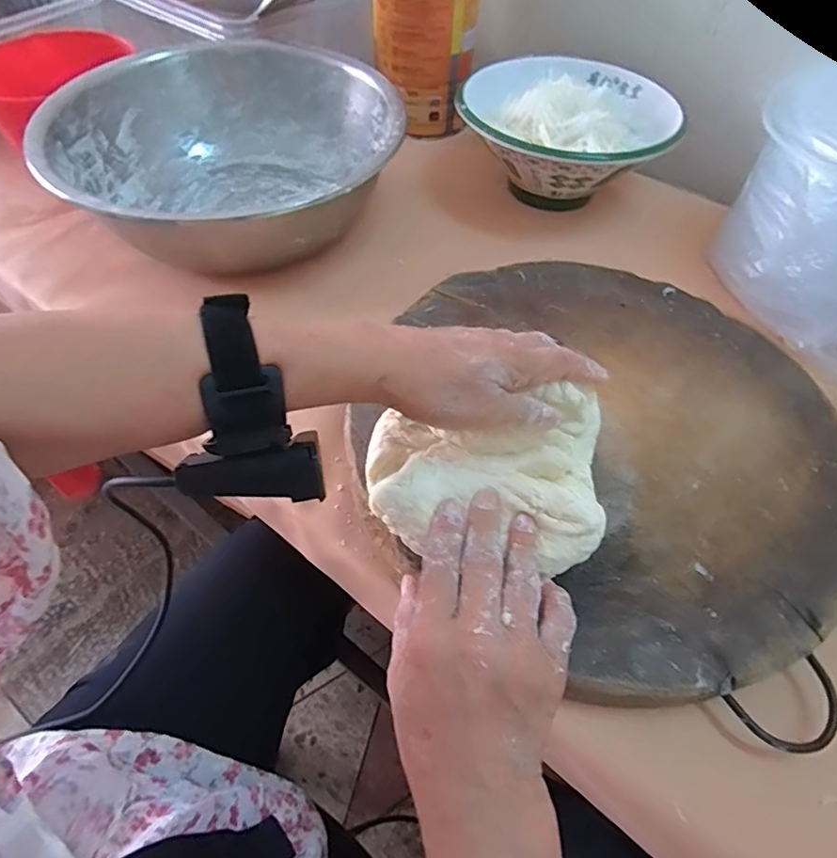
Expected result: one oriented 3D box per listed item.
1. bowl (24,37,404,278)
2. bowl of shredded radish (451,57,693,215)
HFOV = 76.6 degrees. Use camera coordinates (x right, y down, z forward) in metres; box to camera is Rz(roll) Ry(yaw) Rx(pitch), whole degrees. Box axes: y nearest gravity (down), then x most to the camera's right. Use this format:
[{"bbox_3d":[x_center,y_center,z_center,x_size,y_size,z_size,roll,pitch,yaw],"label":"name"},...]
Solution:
[{"bbox_3d":[-0.189,-0.275,0.551,0.327,0.108,0.323,1,54,-1],"label":"bowl"},{"bbox_3d":[0.164,-0.318,0.604,0.226,0.124,0.235,1,54,-1],"label":"bowl of shredded radish"}]

